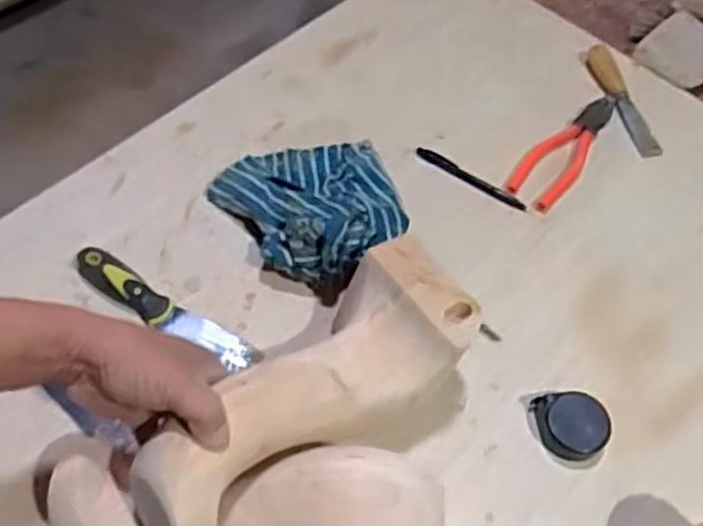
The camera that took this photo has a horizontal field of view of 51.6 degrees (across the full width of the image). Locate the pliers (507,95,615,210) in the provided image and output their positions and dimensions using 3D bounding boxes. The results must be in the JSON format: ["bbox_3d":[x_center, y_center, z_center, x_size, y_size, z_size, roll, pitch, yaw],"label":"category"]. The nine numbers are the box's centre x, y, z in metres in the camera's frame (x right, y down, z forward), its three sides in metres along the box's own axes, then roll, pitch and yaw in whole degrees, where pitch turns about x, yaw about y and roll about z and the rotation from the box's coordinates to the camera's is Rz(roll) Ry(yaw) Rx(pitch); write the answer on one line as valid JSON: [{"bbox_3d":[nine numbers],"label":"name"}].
[{"bbox_3d":[0.240,-0.129,0.811,0.056,0.011,0.188,34,62,19],"label":"pliers"}]

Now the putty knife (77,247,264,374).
[{"bbox_3d":[-0.173,0.041,0.673,0.190,0.029,0.032,26,60,15],"label":"putty knife"}]

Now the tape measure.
[{"bbox_3d":[0.188,0.139,0.631,0.064,0.031,0.051,21,59,11],"label":"tape measure"}]

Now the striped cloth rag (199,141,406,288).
[{"bbox_3d":[-0.028,-0.065,0.729,0.169,0.067,0.187,-31,63,-20],"label":"striped cloth rag"}]

